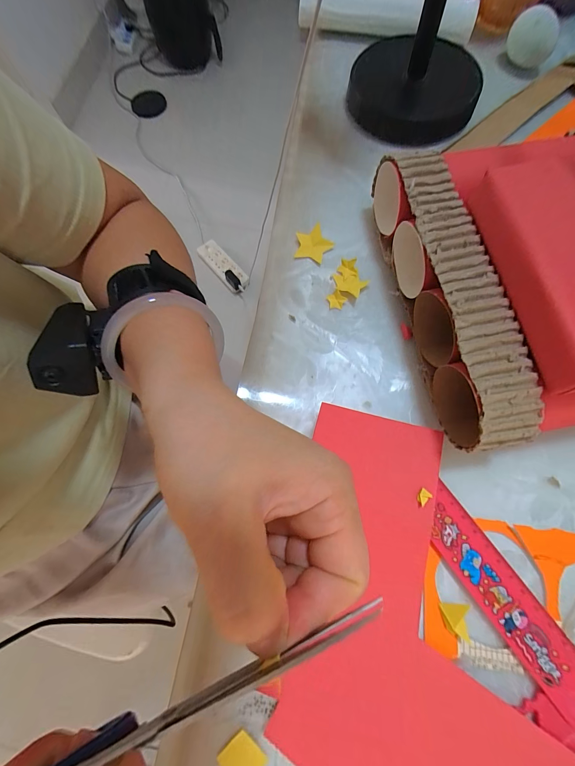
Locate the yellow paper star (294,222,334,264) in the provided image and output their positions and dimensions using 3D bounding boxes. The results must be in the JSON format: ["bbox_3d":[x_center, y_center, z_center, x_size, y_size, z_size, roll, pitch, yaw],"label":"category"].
[{"bbox_3d":[0.023,-0.118,0.265,0.031,0.005,0.028,14,92,2],"label":"yellow paper star"}]

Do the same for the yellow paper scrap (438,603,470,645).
[{"bbox_3d":[0.098,0.138,0.181,0.013,0.007,0.017,-6,72,-1],"label":"yellow paper scrap"}]

